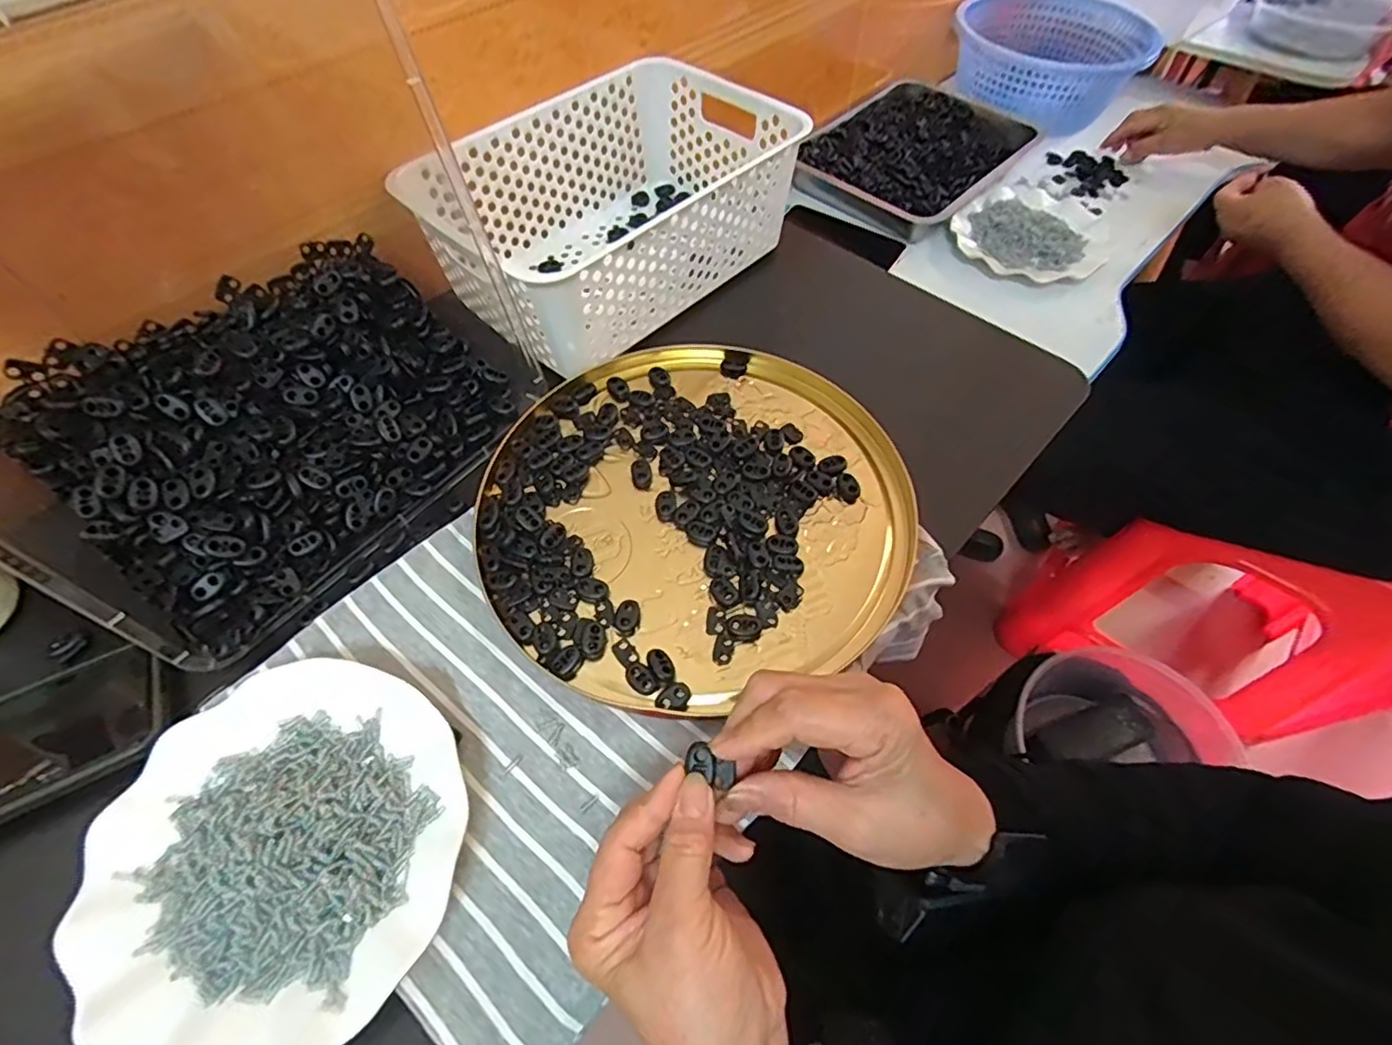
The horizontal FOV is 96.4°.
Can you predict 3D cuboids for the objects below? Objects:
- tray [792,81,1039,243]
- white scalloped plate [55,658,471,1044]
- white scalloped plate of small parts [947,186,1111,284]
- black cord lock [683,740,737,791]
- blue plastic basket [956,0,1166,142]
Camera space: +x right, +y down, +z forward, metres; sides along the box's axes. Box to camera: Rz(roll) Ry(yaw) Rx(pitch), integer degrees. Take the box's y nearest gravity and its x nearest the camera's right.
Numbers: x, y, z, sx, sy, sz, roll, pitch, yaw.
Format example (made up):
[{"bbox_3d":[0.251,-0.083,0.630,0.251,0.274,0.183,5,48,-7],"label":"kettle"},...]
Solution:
[{"bbox_3d":[0.291,-0.506,0.843,0.230,0.036,0.321,34,63,20],"label":"tray"},{"bbox_3d":[-0.209,0.164,0.317,0.174,0.030,0.176,0,57,0],"label":"white scalloped plate"},{"bbox_3d":[0.412,-0.351,0.756,0.169,0.017,0.167,0,57,0],"label":"white scalloped plate of small parts"},{"bbox_3d":[0.007,0.113,0.290,0.024,0.008,0.013,35,64,4],"label":"black cord lock"},{"bbox_3d":[0.508,-0.676,0.912,0.264,0.091,0.263,30,62,18],"label":"blue plastic basket"}]

